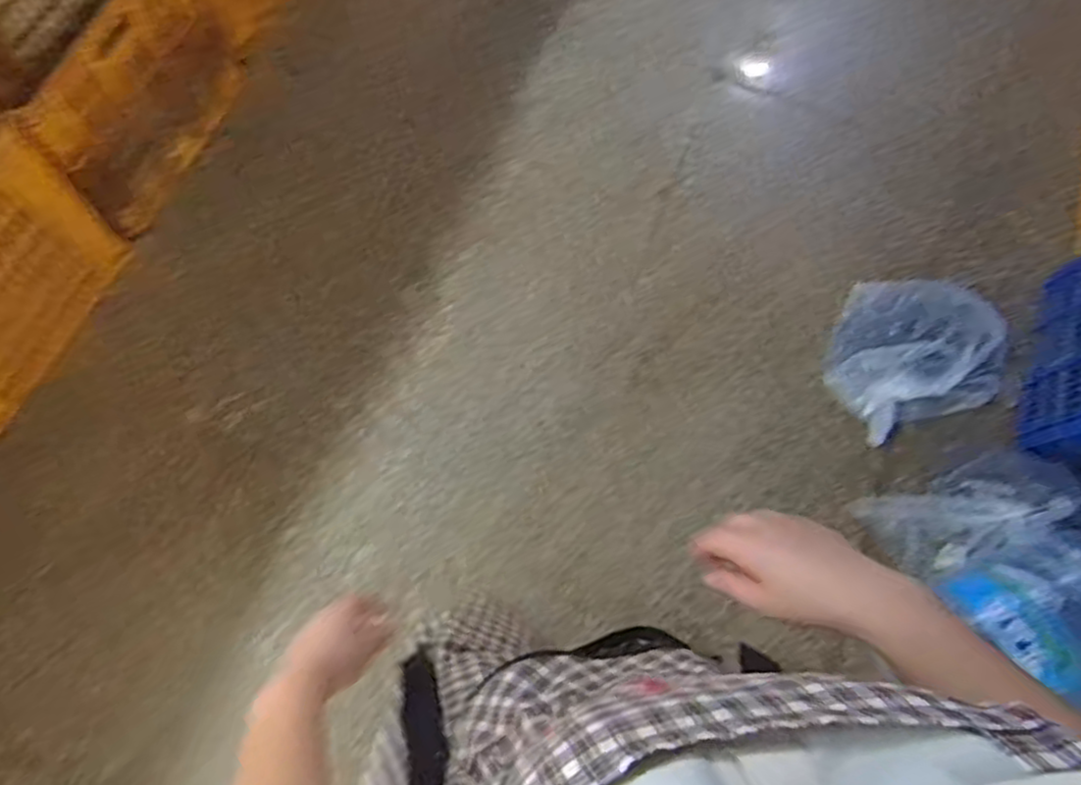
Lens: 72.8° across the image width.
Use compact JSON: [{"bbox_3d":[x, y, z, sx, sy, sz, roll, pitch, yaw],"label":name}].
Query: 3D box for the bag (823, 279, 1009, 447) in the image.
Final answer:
[{"bbox_3d":[0.760,-0.081,1.495,0.331,0.155,0.280,-19,76,-9],"label":"bag"}]

